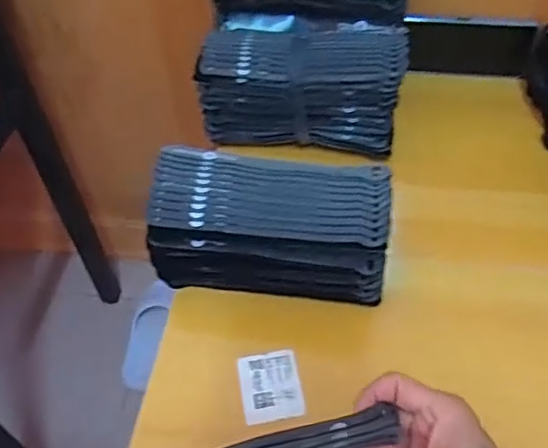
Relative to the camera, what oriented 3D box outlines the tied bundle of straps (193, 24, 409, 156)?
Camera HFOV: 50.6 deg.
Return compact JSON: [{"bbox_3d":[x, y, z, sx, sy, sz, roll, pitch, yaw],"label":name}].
[{"bbox_3d":[0.028,-0.149,0.611,0.202,0.115,0.075,5,52,6],"label":"tied bundle of straps"}]

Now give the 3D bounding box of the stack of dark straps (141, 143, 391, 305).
[{"bbox_3d":[-0.004,0.003,0.510,0.202,0.086,0.094,3,52,5],"label":"stack of dark straps"}]

